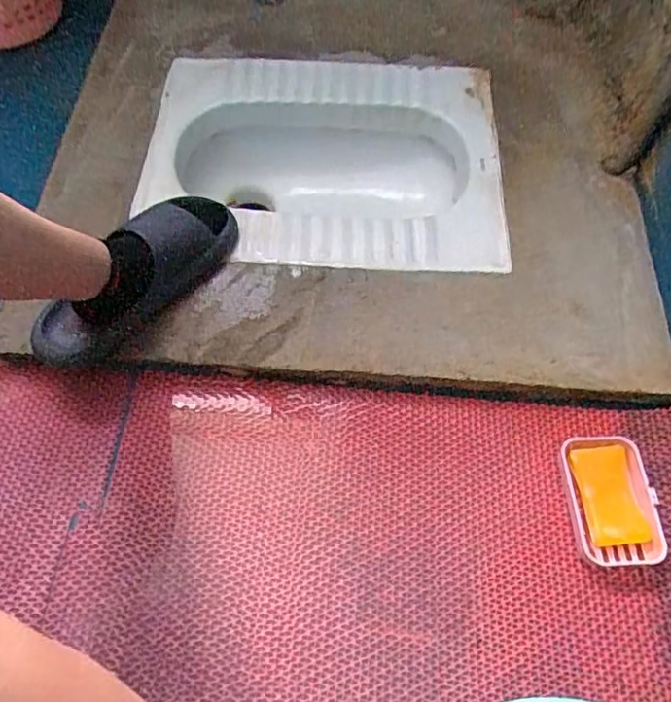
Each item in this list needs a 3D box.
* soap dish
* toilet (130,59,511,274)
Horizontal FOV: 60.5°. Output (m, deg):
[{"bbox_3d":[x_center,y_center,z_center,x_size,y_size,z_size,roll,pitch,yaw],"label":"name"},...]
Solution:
[{"bbox_3d":[0.297,0.159,0.618,0.081,0.031,0.134,-2,60,-1],"label":"soap dish"},{"bbox_3d":[-0.020,-0.261,0.868,0.501,0.163,0.396,5,58,-3],"label":"toilet"}]

